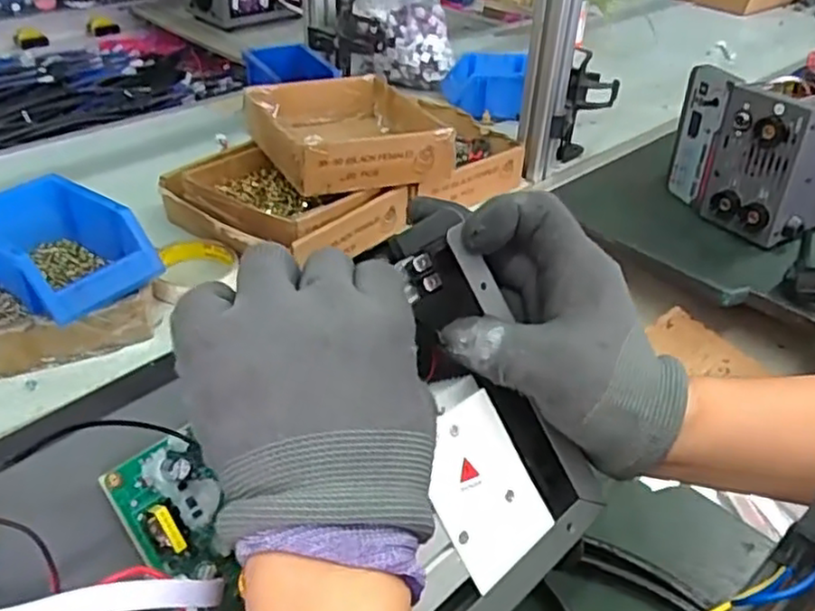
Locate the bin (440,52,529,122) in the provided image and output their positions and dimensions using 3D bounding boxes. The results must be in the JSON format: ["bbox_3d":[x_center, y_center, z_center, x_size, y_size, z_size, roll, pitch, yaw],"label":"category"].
[{"bbox_3d":[0.111,-0.335,1.052,0.119,0.080,0.097,4,37,1],"label":"bin"}]

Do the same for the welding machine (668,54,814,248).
[{"bbox_3d":[0.468,-0.198,0.814,0.282,0.159,0.164,-14,40,-22],"label":"welding machine"}]

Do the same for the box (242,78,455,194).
[{"bbox_3d":[-0.071,-0.197,0.788,0.180,0.063,0.208,-14,40,-22],"label":"box"}]

